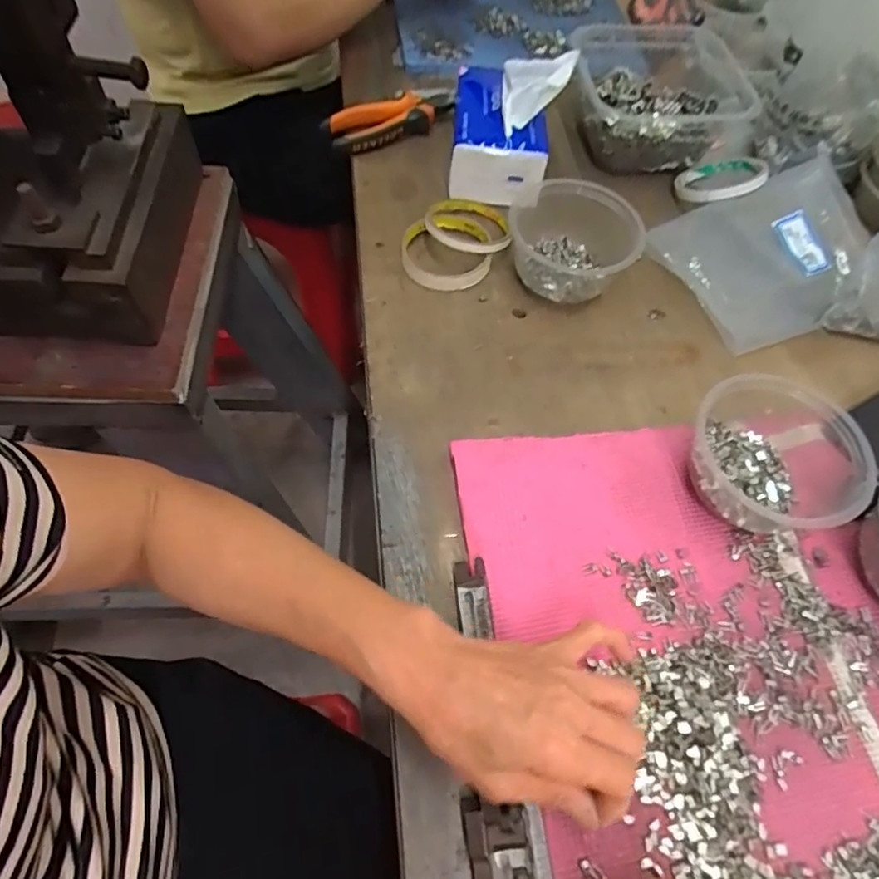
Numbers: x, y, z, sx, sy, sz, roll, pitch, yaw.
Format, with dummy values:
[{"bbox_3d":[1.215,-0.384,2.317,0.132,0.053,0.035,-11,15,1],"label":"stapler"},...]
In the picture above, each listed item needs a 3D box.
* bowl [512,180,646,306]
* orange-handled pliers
[{"bbox_3d":[0.123,-0.184,0.528,0.100,0.068,0.109,0,61,1],"label":"bowl"},{"bbox_3d":[-0.051,-0.349,0.628,0.146,0.025,0.057,-19,64,-15],"label":"orange-handled pliers"}]

